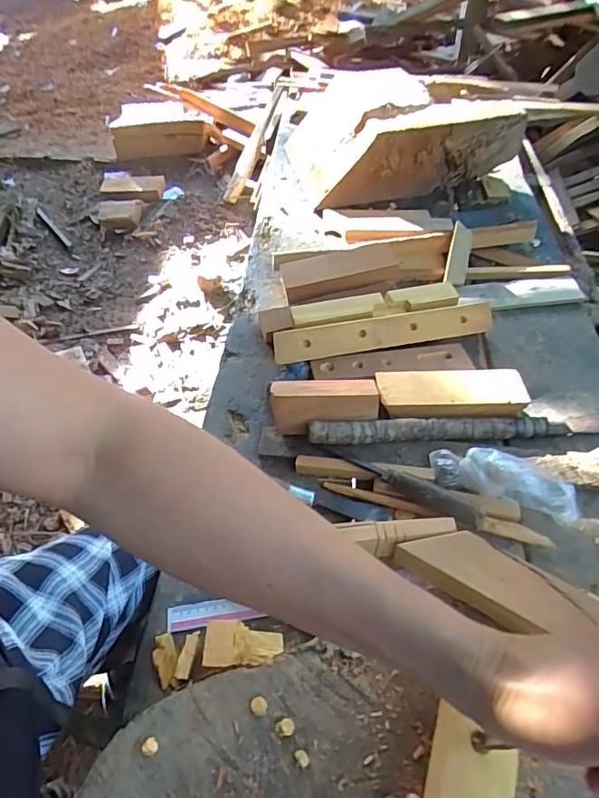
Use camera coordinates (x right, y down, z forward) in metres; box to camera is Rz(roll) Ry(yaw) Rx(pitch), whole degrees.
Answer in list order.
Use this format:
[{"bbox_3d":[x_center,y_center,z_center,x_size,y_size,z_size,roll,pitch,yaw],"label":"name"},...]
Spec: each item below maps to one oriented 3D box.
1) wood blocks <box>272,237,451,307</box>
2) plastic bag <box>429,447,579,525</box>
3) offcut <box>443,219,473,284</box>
[{"bbox_3d":[0.126,-0.253,0.979,0.326,0.039,0.119,-9,51,-5],"label":"wood blocks"},{"bbox_3d":[0.271,0.102,0.680,0.193,0.050,0.053,15,53,14],"label":"plastic bag"},{"bbox_3d":[0.305,-0.275,0.989,0.040,0.023,0.127,11,80,11],"label":"offcut"}]

